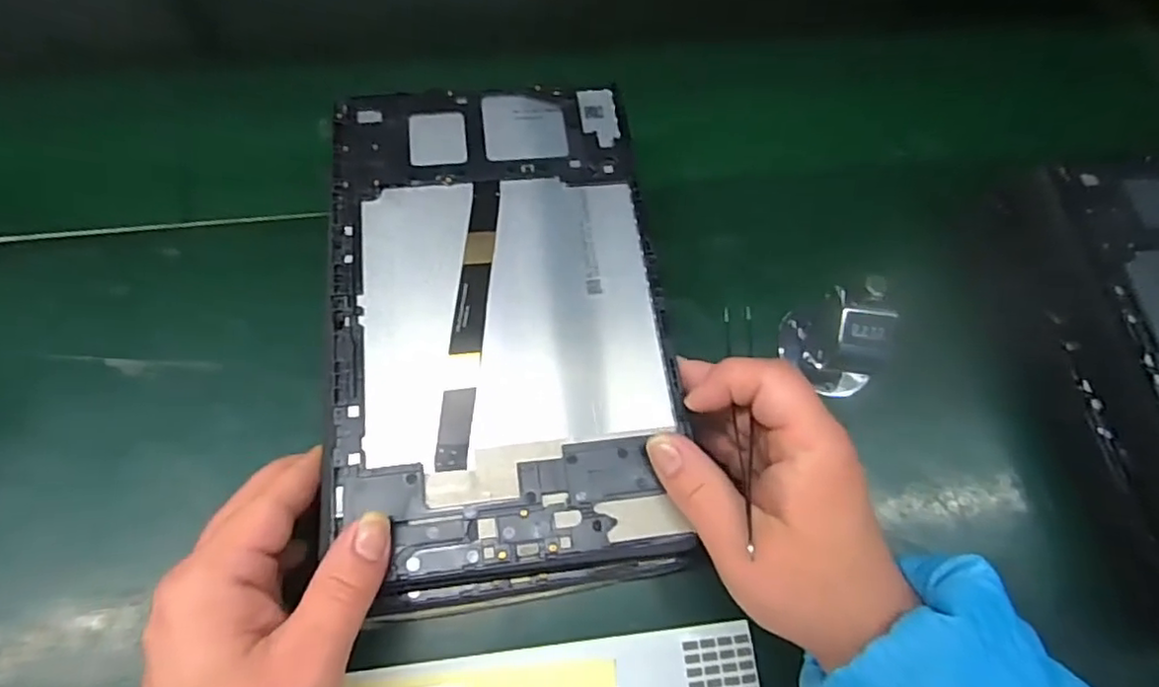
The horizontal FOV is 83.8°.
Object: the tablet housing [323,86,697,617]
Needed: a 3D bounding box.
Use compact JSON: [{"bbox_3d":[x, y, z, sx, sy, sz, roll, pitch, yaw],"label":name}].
[{"bbox_3d":[-0.037,-0.017,0.299,0.149,0.009,0.242,-6,69,-8],"label":"tablet housing"}]

